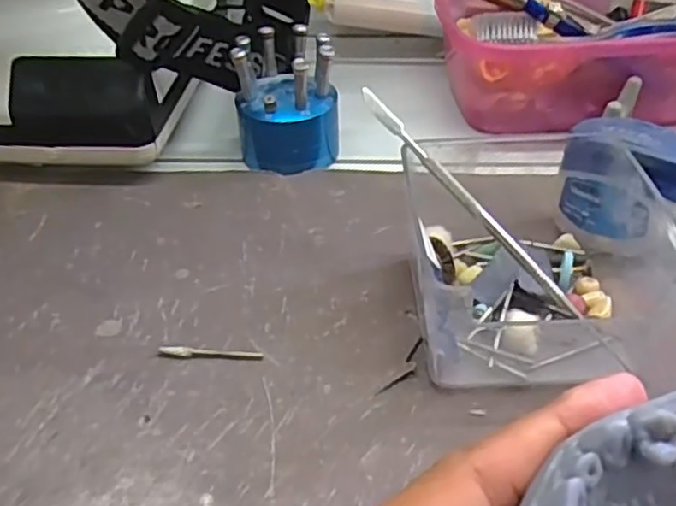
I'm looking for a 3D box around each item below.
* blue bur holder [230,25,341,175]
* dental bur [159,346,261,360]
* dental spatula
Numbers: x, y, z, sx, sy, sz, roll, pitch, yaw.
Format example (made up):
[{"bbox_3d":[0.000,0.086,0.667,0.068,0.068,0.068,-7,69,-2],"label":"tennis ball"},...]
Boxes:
[{"bbox_3d":[-0.029,-0.090,0.378,0.058,0.067,0.053,-5,40,-3],"label":"blue bur holder"},{"bbox_3d":[-0.053,0.041,0.275,0.043,0.004,0.005,2,40,4],"label":"dental bur"},{"bbox_3d":[0.053,-0.022,0.275,0.006,0.006,0.129,-34,76,-32],"label":"dental spatula"}]

